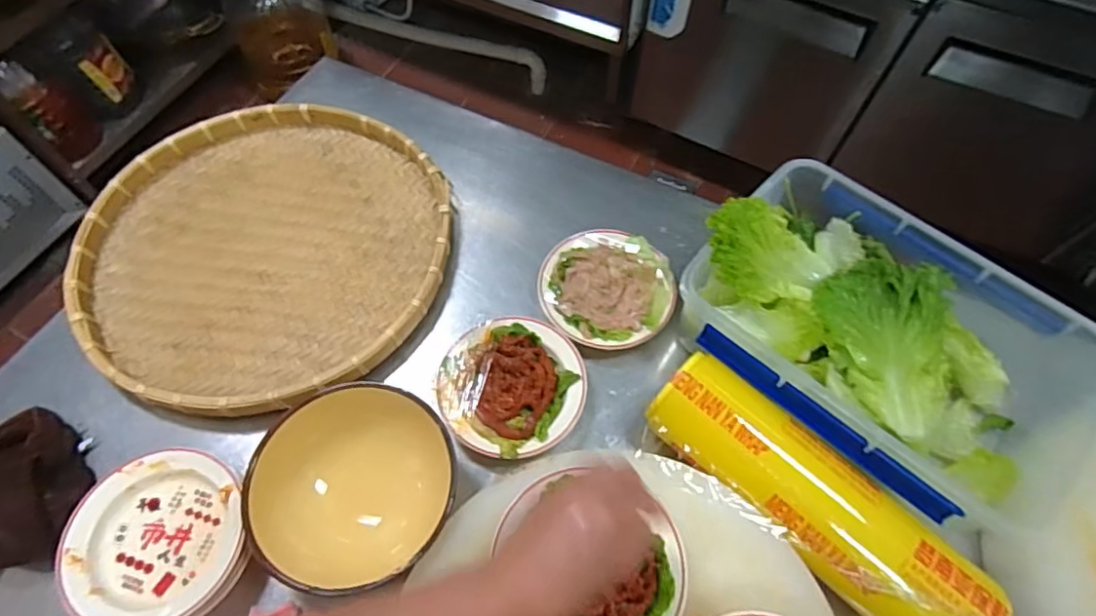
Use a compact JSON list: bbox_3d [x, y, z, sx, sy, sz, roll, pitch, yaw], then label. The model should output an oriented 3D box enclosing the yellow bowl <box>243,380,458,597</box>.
[{"bbox_3d":[-0.179,0.170,0.563,0.178,0.076,0.180,1,61,-1],"label":"yellow bowl"}]

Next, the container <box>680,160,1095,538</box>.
[{"bbox_3d":[0.346,0.036,0.627,0.394,0.133,0.270,35,66,16],"label":"container"}]

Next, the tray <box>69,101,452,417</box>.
[{"bbox_3d":[-0.342,-0.077,0.731,0.434,0.055,0.417,1,61,-1],"label":"tray"}]

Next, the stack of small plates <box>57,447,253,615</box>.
[{"bbox_3d":[-0.360,0.216,0.556,0.151,0.046,0.158,-30,66,-16],"label":"stack of small plates"}]

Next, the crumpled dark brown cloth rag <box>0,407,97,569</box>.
[{"bbox_3d":[-0.504,0.164,0.574,0.095,0.054,0.172,-15,62,-9],"label":"crumpled dark brown cloth rag"}]

